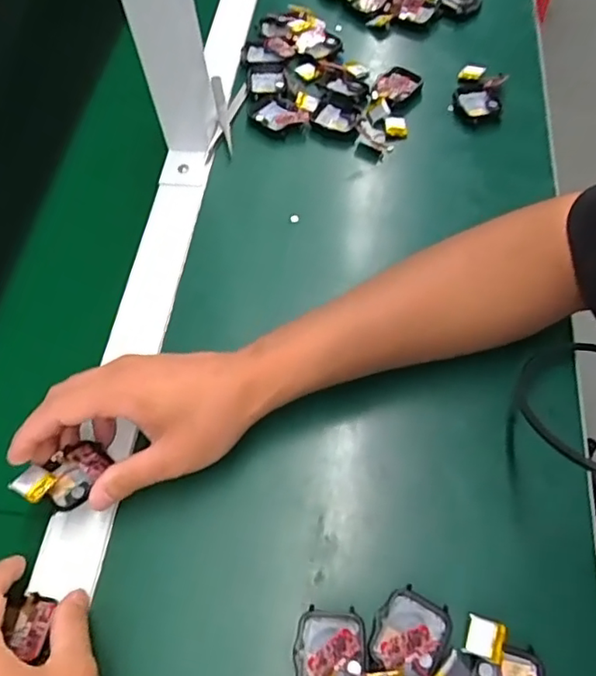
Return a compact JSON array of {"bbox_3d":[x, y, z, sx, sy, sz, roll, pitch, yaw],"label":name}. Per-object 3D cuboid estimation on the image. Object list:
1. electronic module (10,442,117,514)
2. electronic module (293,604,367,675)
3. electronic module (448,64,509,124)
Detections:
[{"bbox_3d":[-0.143,0.081,0.362,0.040,0.021,0.046,18,63,12],"label":"electronic module"},{"bbox_3d":[0.018,0.176,0.329,0.038,0.022,0.045,-1,61,2],"label":"electronic module"},{"bbox_3d":[0.169,-0.227,0.556,0.046,0.018,0.071,16,63,11],"label":"electronic module"}]

